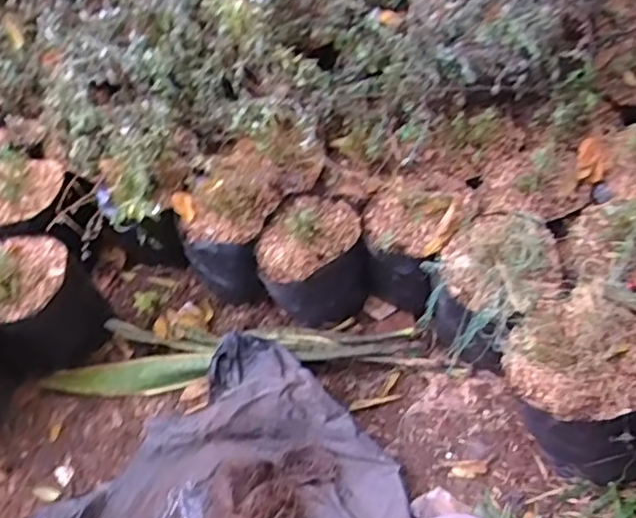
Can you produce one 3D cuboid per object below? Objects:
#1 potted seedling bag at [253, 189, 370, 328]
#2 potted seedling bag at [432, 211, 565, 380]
[{"bbox_3d":[-0.011,-0.004,0.902,0.158,0.171,0.142,-10,55,-3],"label":"potted seedling bag"},{"bbox_3d":[0.229,0.045,0.786,0.173,0.185,0.139,-40,61,-22],"label":"potted seedling bag"}]

